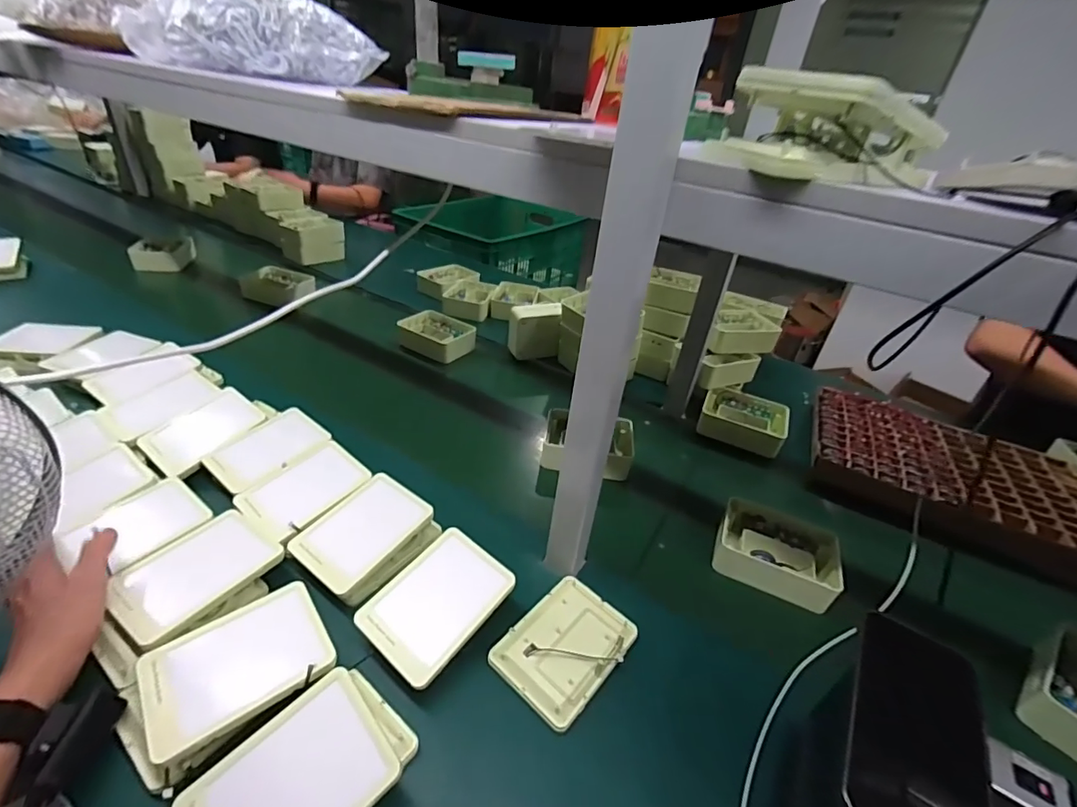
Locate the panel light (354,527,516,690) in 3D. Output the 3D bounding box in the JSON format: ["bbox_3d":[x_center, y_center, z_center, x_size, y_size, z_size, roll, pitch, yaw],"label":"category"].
[{"bbox_3d":[-0.103,0.200,0.492,0.103,0.014,0.140,30,51,27],"label":"panel light"}]

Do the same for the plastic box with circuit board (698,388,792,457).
[{"bbox_3d":[0.369,0.033,0.871,0.145,0.048,0.104,19,35,18],"label":"plastic box with circuit board"}]

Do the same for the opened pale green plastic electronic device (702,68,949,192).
[{"bbox_3d":[0.207,-0.197,0.346,0.133,0.056,0.110,-15,40,-30],"label":"opened pale green plastic electronic device"}]

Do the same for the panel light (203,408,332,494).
[{"bbox_3d":[-0.365,0.059,0.651,0.101,0.017,0.133,27,38,28],"label":"panel light"}]

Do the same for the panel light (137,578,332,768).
[{"bbox_3d":[-0.263,0.224,0.423,0.135,0.014,0.105,-19,42,-34],"label":"panel light"}]

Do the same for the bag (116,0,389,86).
[{"bbox_3d":[-0.445,-0.583,0.765,0.303,0.095,0.230,13,34,8],"label":"bag"}]

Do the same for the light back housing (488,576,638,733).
[{"bbox_3d":[0.029,0.247,0.496,0.099,0.010,0.131,33,44,31],"label":"light back housing"}]

